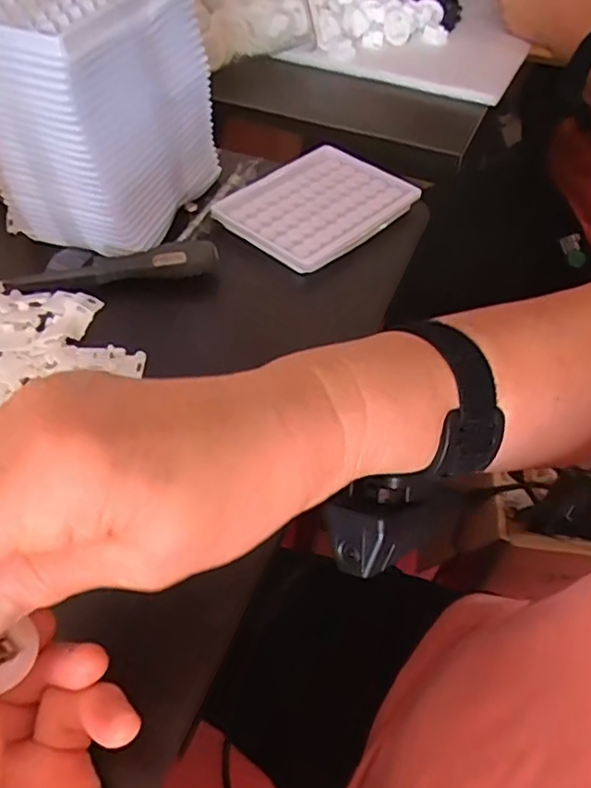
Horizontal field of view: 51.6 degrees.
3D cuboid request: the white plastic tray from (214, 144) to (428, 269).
[{"bbox_3d":[0.014,-0.139,0.449,0.123,0.013,0.094,-38,64,-25],"label":"white plastic tray"}]

